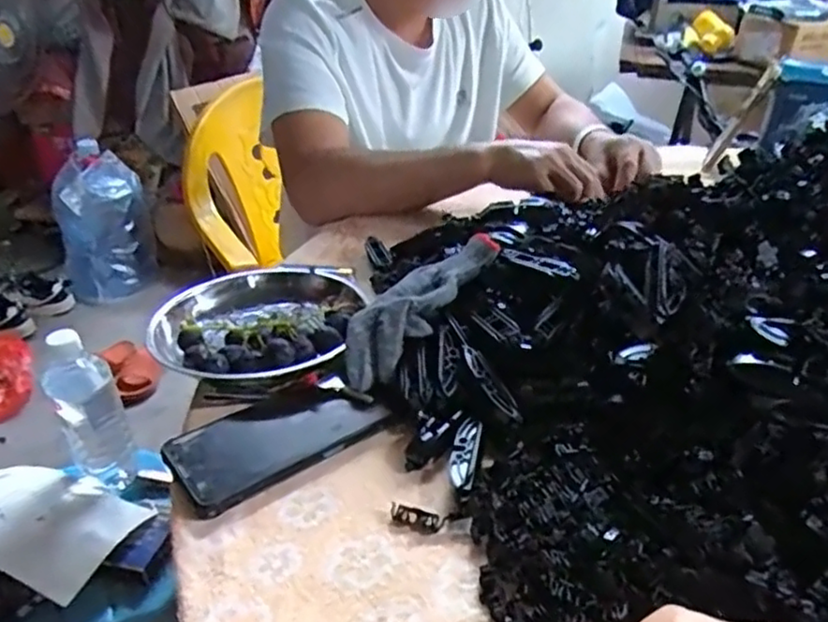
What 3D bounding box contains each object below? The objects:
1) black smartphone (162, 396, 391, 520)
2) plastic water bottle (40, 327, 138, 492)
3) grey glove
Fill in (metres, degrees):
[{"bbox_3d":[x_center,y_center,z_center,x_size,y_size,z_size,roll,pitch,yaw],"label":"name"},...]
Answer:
[{"bbox_3d":[-0.095,0.089,0.477,0.144,0.012,0.071,-22,36,-31],"label":"black smartphone"},{"bbox_3d":[-0.364,0.113,0.759,0.068,0.198,0.054,-15,33,-23],"label":"plastic water bottle"},{"bbox_3d":[0.000,-0.008,0.548,0.058,0.030,0.167,23,54,35],"label":"grey glove"}]

